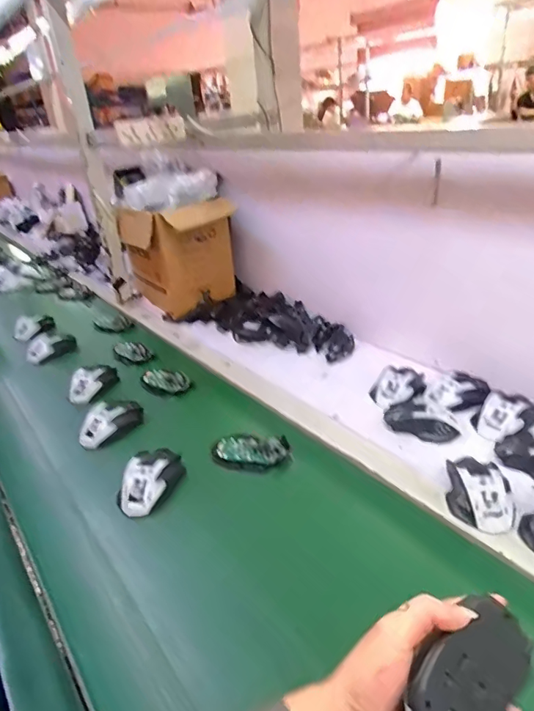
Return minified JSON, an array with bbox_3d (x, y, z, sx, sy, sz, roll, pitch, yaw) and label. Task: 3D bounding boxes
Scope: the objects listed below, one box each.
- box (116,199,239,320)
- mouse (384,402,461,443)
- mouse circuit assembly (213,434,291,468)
[{"bbox_3d":[-0.222,-0.261,1.229,0.190,0.247,0.248,-29,36,-33],"label":"box"},{"bbox_3d":[0.233,0.097,0.719,0.106,0.030,0.057,7,33,24],"label":"mouse"},{"bbox_3d":[-0.024,0.140,0.704,0.109,0.027,0.056,-2,30,10],"label":"mouse circuit assembly"}]

